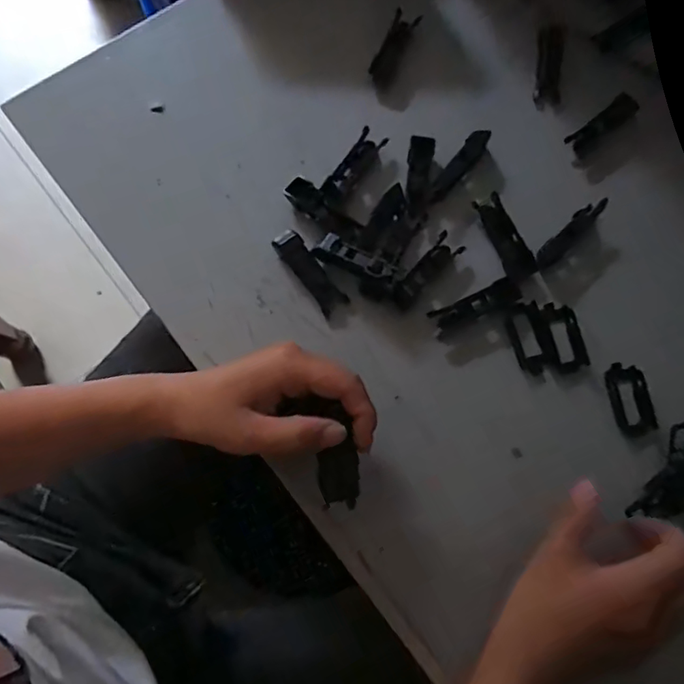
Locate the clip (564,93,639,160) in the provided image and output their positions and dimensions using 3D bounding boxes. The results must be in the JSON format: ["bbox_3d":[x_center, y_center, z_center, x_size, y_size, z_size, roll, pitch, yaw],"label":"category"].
[{"bbox_3d":[0.201,-0.166,0.400,0.060,0.008,0.021,-38,82,-7],"label":"clip"}]

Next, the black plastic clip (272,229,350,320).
[{"bbox_3d":[-0.023,-0.049,0.367,0.020,0.006,0.066,-37,82,-7],"label":"black plastic clip"}]

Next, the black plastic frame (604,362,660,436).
[{"bbox_3d":[0.200,0.039,0.361,0.025,0.005,0.050,-10,80,-3],"label":"black plastic frame"}]

